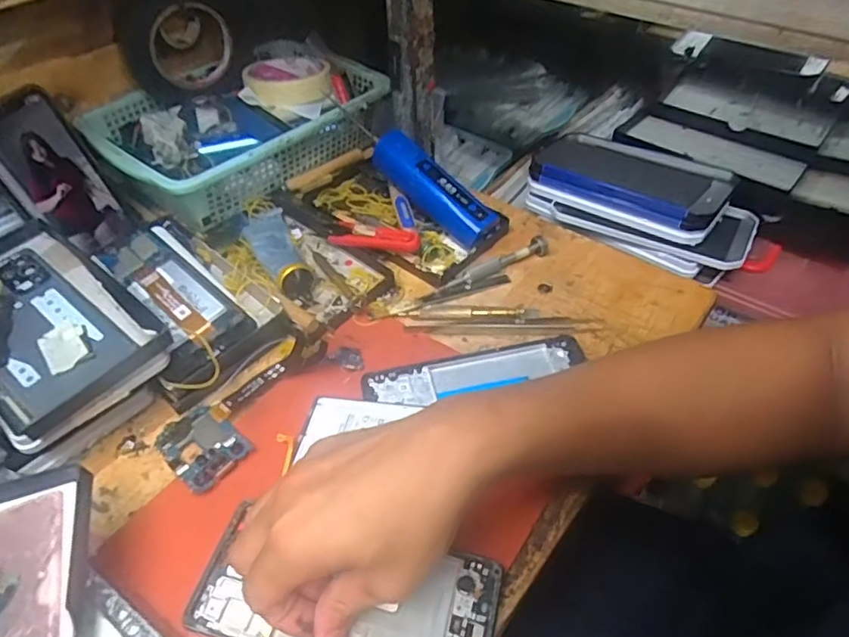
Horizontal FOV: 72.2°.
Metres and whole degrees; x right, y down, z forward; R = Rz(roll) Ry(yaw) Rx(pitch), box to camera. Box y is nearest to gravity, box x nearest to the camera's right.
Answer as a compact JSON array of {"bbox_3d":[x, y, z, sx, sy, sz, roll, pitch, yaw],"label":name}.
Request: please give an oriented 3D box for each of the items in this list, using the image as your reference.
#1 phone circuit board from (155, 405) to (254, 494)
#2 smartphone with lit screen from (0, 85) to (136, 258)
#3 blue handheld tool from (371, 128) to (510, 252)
[{"bbox_3d":[-0.151,0.086,0.394,0.065,0.006,0.045,26,54,33],"label":"phone circuit board"},{"bbox_3d":[-0.302,-0.117,0.482,0.011,0.137,0.076,12,57,37],"label":"smartphone with lit screen"},{"bbox_3d":[0.012,-0.119,0.535,0.138,0.040,0.046,42,57,9],"label":"blue handheld tool"}]

